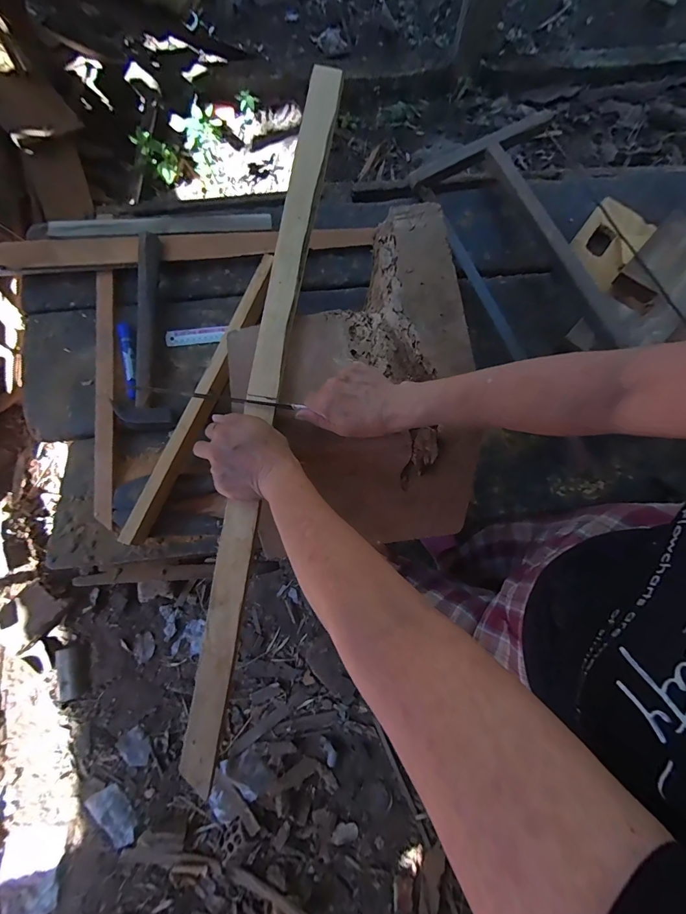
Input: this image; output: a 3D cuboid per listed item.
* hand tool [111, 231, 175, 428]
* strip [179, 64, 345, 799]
[{"bbox_3d":[-0.342,-0.212,0.608,0.090,0.030,0.337,-7,81,-3],"label":"hand tool"},{"bbox_3d":[-0.088,-0.109,0.447,0.040,0.023,0.898,8,80,1],"label":"strip"}]

